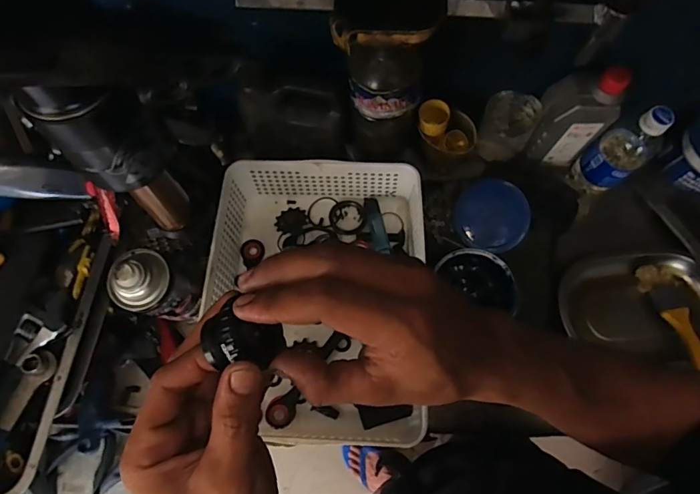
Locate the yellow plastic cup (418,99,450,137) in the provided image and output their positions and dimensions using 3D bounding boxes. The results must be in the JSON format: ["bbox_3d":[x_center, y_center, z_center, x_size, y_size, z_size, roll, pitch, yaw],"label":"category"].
[{"bbox_3d":[0.107,-0.168,0.592,0.039,0.026,0.037,0,70,0],"label":"yellow plastic cup"}]

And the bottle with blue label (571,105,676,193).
[{"bbox_3d":[0.356,-0.125,0.603,0.056,0.164,0.065,-39,75,-13],"label":"bottle with blue label"}]

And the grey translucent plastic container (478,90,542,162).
[{"bbox_3d":[0.218,-0.169,0.641,0.065,0.092,0.052,19,71,6],"label":"grey translucent plastic container"}]

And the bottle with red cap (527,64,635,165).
[{"bbox_3d":[0.289,-0.168,0.599,0.076,0.168,0.052,2,70,0],"label":"bottle with red cap"}]

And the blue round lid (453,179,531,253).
[{"bbox_3d":[0.196,-0.043,0.630,0.096,0.009,0.096,0,86,5],"label":"blue round lid"}]

